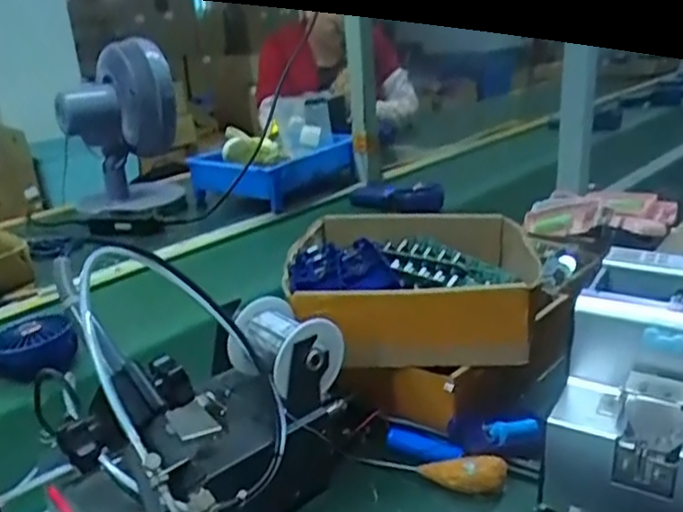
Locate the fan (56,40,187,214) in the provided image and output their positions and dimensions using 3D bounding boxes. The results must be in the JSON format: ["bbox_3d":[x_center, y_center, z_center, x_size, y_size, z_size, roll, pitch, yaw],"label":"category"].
[{"bbox_3d":[-0.368,-0.208,1.167,0.189,0.273,0.162,-16,25,-26],"label":"fan"}]

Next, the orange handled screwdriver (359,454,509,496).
[{"bbox_3d":[0.070,0.167,0.543,0.116,0.026,0.028,-3,18,29],"label":"orange handled screwdriver"}]

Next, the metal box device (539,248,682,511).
[{"bbox_3d":[0.235,0.100,0.510,0.125,0.148,0.179,10,25,29],"label":"metal box device"}]

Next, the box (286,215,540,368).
[{"bbox_3d":[0.071,0.020,0.658,0.233,0.070,0.225,-3,22,6],"label":"box"}]

